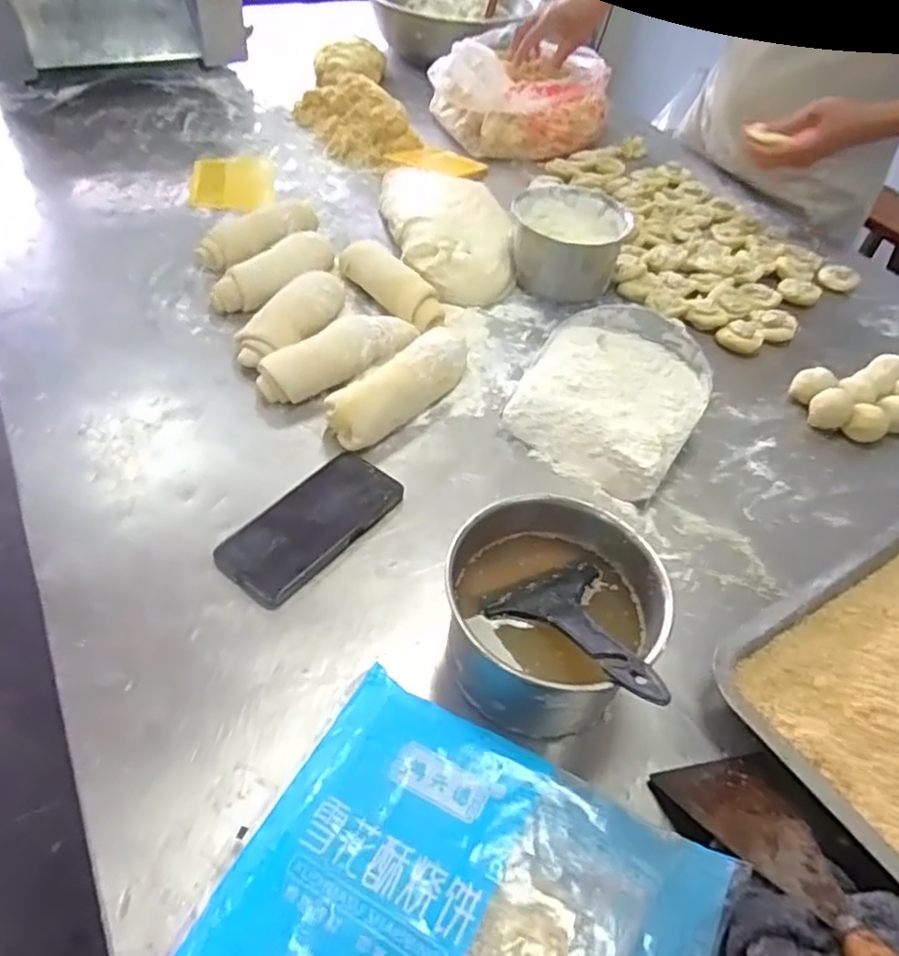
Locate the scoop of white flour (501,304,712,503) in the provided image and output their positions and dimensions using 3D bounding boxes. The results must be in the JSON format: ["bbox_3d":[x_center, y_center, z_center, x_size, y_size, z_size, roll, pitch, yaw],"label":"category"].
[{"bbox_3d":[0.173,-0.092,0.723,0.181,0.066,0.199,28,50,17],"label":"scoop of white flour"}]

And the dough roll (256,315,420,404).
[{"bbox_3d":[-0.118,-0.131,0.747,0.185,0.046,0.064,-26,56,-28],"label":"dough roll"}]

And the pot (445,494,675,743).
[{"bbox_3d":[0.074,0.102,0.512,0.147,0.097,0.148,4,48,-4],"label":"pot"}]

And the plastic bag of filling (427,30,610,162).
[{"bbox_3d":[0.135,-0.704,1.251,0.296,0.122,0.292,24,48,14],"label":"plastic bag of filling"}]

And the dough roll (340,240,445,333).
[{"bbox_3d":[-0.074,-0.242,0.848,0.057,0.055,0.174,-28,57,-29],"label":"dough roll"}]

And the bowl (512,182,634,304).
[{"bbox_3d":[0.156,-0.317,0.922,0.152,0.087,0.146,4,48,-4],"label":"bowl"}]

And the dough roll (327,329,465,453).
[{"bbox_3d":[-0.044,-0.101,0.720,0.054,0.049,0.199,31,52,23],"label":"dough roll"}]

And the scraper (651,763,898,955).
[{"bbox_3d":[0.213,0.248,0.405,0.075,0.019,0.215,-10,19,-13],"label":"scraper"}]

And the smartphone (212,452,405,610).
[{"bbox_3d":[-0.122,0.038,0.610,0.079,0.016,0.168,31,52,23],"label":"smartphone"}]

